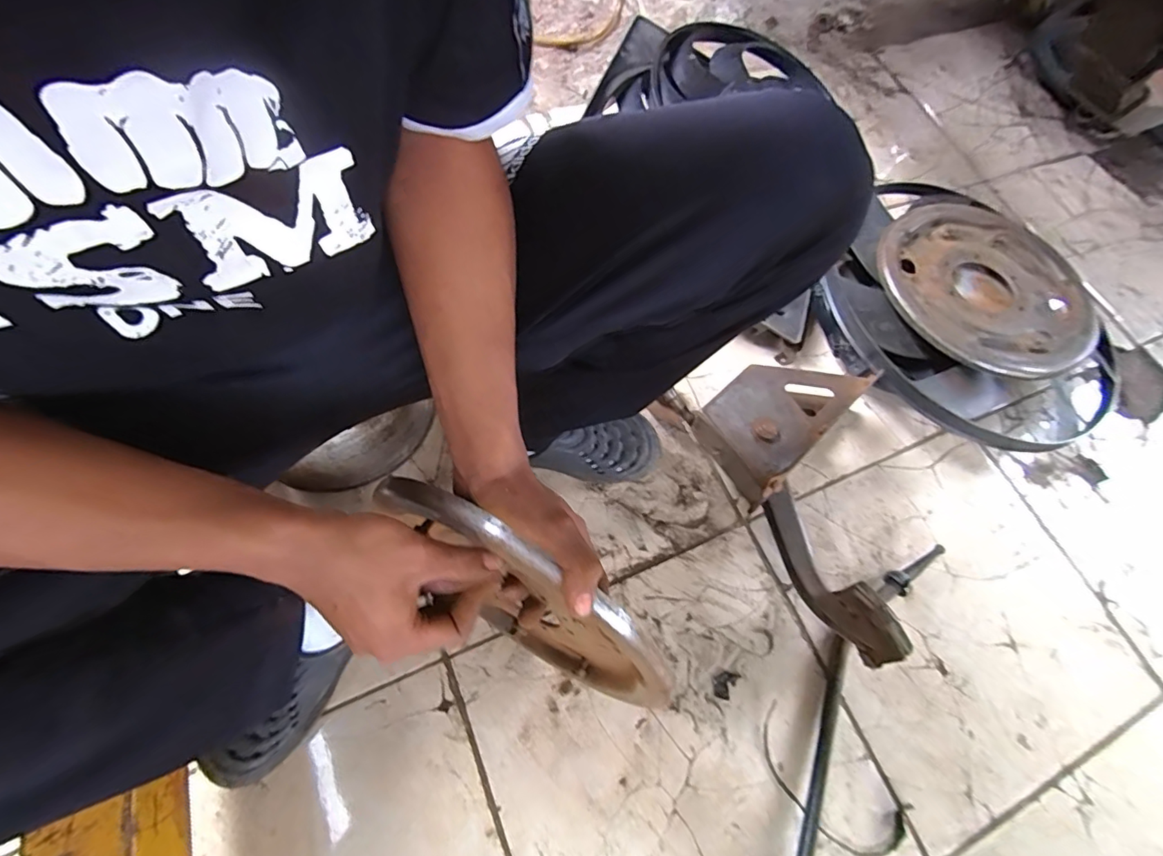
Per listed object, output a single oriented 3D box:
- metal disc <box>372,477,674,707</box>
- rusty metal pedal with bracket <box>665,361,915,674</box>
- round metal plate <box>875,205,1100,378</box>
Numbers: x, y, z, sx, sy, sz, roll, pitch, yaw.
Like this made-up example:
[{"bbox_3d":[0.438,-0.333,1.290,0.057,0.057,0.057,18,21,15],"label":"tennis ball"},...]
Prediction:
[{"bbox_3d":[-0.059,0.153,0.444,0.275,0.280,0.049,31,66,11],"label":"metal disc"},{"bbox_3d":[0.307,0.066,0.641,0.224,0.111,0.389,-21,68,-13],"label":"rusty metal pedal with bracket"},{"bbox_3d":[0.570,-0.202,0.707,0.284,0.036,0.284,2,66,-5],"label":"round metal plate"}]

